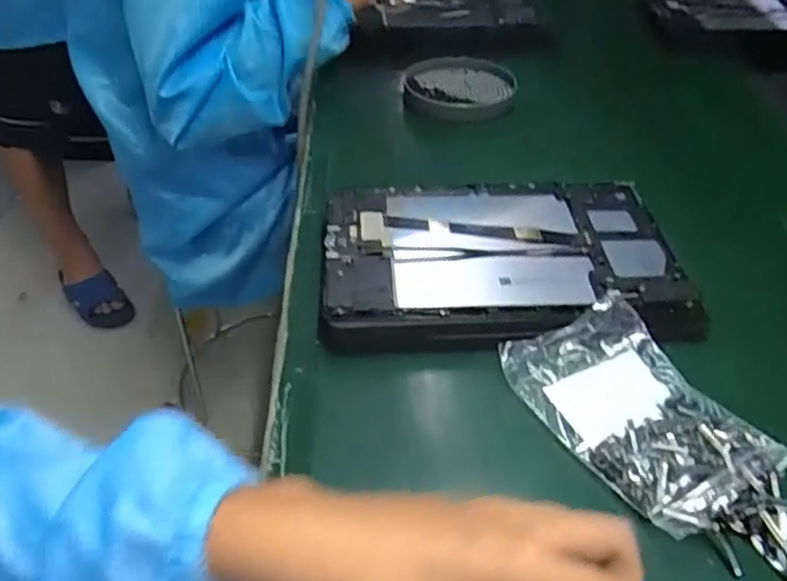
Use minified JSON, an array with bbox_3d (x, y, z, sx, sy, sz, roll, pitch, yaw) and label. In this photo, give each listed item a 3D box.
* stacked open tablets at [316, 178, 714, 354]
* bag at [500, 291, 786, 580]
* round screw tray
[{"bbox_3d":[0.074,-0.023,0.497,0.240,0.030,0.155,-1,41,-3],"label":"stacked open tablets"},{"bbox_3d":[0.149,0.073,0.387,0.094,0.031,0.168,-21,45,-24],"label":"bag"},{"bbox_3d":[0.069,-0.214,0.735,0.113,0.024,0.113,1,40,-1],"label":"round screw tray"}]

